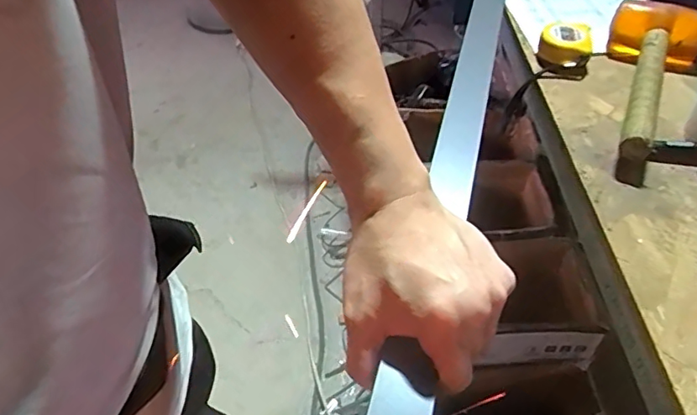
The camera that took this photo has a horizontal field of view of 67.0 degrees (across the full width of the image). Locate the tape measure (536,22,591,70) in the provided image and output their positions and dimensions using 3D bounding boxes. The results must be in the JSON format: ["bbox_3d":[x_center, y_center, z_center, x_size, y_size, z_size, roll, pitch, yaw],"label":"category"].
[{"bbox_3d":[0.273,-0.202,0.666,0.061,0.037,0.067,17,50,17],"label":"tape measure"}]

